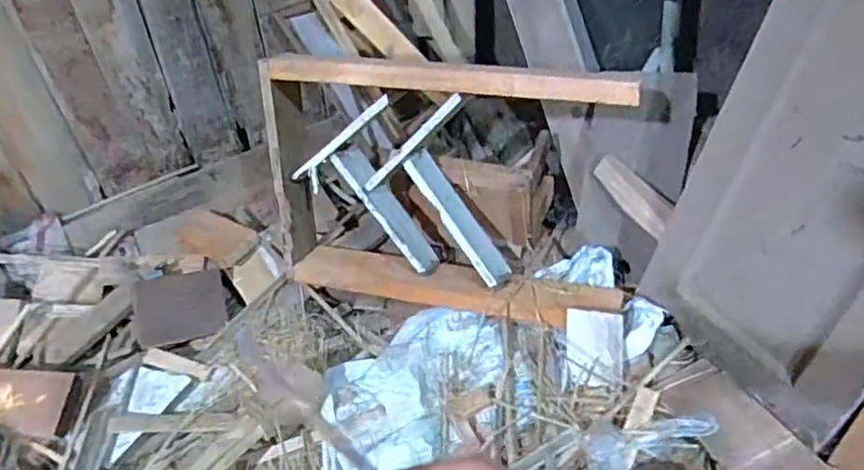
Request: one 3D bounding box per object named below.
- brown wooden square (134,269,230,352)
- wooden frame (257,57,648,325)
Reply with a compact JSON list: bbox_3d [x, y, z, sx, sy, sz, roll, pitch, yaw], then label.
[{"bbox_3d":[-0.475,0.139,1.153,0.154,0.128,0.014,-9,5,-20],"label":"brown wooden square"},{"bbox_3d":[0.012,-0.073,1.013,0.619,0.426,0.114,9,29,17],"label":"wooden frame"}]

